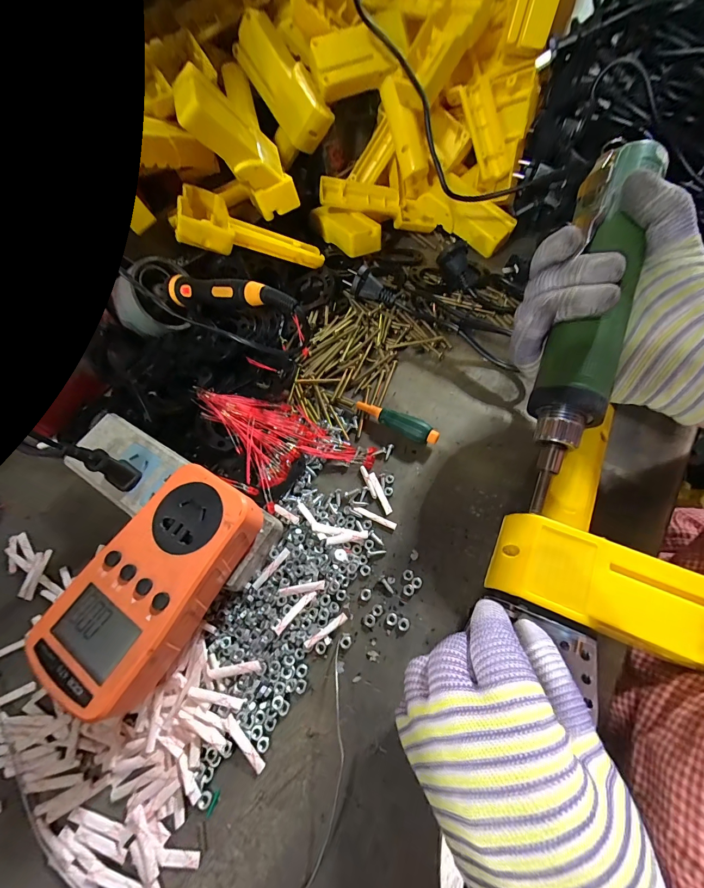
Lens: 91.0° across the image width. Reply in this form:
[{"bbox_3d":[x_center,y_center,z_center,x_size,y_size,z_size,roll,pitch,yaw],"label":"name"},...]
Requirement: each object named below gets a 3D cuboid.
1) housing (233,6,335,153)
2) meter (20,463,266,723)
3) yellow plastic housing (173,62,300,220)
[{"bbox_3d":[-0.074,-0.381,0.368,0.114,0.048,0.031,46,66,-16],"label":"housing"},{"bbox_3d":[-0.112,0.075,0.196,0.070,0.027,0.123,23,63,16],"label":"meter"},{"bbox_3d":[-0.107,-0.282,0.332,0.044,0.125,0.057,-31,55,25],"label":"yellow plastic housing"}]

